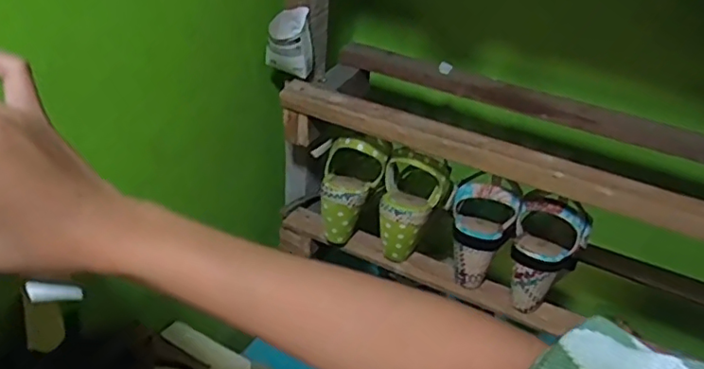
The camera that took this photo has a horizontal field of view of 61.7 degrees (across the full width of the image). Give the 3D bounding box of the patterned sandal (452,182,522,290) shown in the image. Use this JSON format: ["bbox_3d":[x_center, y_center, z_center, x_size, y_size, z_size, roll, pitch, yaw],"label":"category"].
[{"bbox_3d":[0.151,0.061,0.716,0.080,0.133,0.059,15,35,14],"label":"patterned sandal"}]

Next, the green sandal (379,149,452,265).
[{"bbox_3d":[0.078,0.027,0.748,0.082,0.145,0.078,10,34,6],"label":"green sandal"}]

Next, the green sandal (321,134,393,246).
[{"bbox_3d":[-0.014,0.005,0.763,0.077,0.149,0.055,27,11,29],"label":"green sandal"}]

